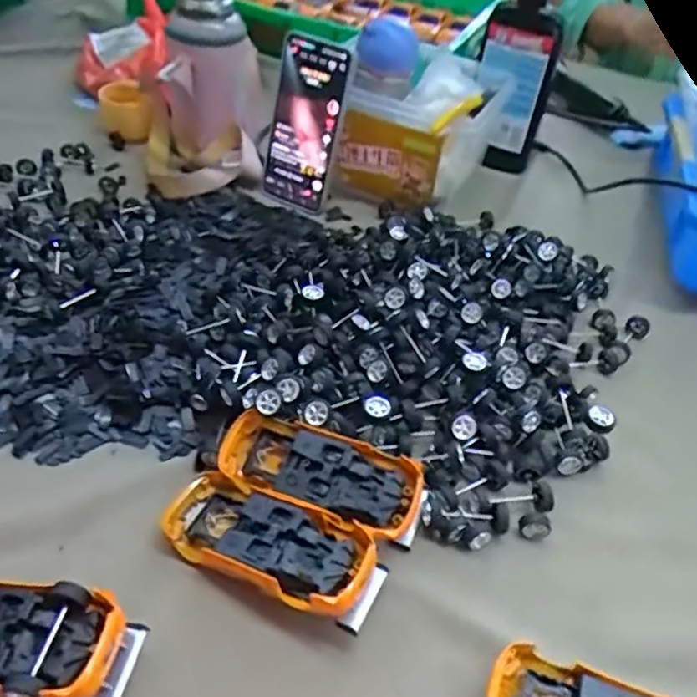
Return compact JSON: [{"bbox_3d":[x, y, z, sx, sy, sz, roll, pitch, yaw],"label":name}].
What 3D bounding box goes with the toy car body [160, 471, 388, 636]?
[{"bbox_3d":[-0.046,0.115,0.375,0.132,0.033,0.055,22,45,15],"label":"toy car body"}]

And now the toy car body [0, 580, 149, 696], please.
[{"bbox_3d":[-0.176,0.148,0.322,0.131,0.034,0.053,5,43,11],"label":"toy car body"}]

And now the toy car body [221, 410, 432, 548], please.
[{"bbox_3d":[-0.018,0.084,0.413,0.132,0.031,0.056,21,45,14],"label":"toy car body"}]

